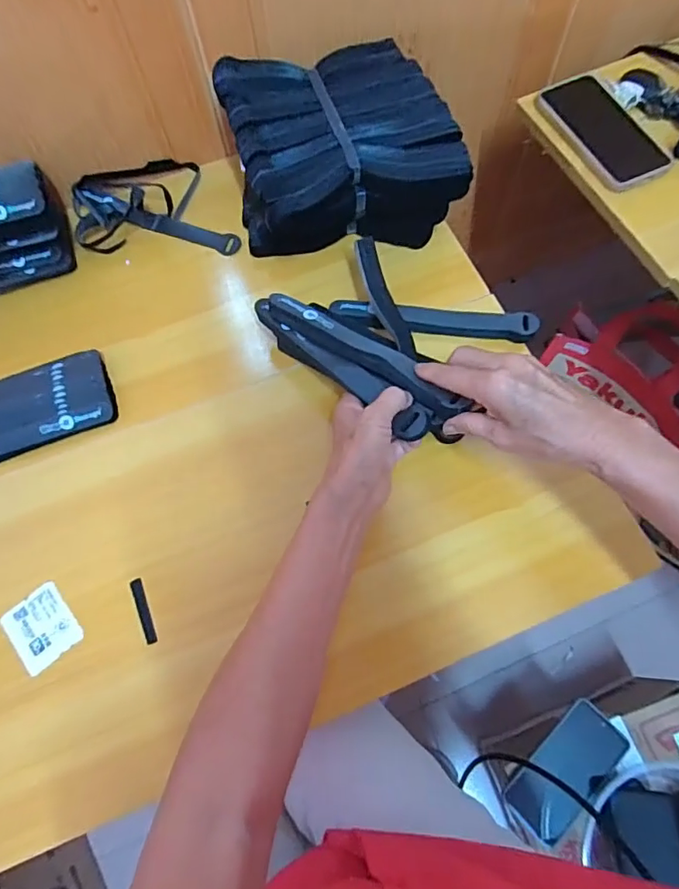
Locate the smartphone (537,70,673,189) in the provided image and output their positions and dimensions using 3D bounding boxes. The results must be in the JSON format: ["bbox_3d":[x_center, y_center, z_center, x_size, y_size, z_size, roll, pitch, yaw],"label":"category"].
[{"bbox_3d":[0.302,-0.360,0.579,0.085,0.012,0.175,-24,70,-4],"label":"smartphone"}]

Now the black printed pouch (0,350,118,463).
[{"bbox_3d":[-0.313,-0.029,0.472,0.196,0.019,0.083,-20,69,-5],"label":"black printed pouch"}]

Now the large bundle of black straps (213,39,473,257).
[{"bbox_3d":[-0.001,-0.293,0.519,0.214,0.126,0.171,-14,70,-3],"label":"large bundle of black straps"}]

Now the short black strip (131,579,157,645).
[{"bbox_3d":[-0.162,0.137,0.420,0.008,0.004,0.054,-22,70,-6],"label":"short black strip"}]

